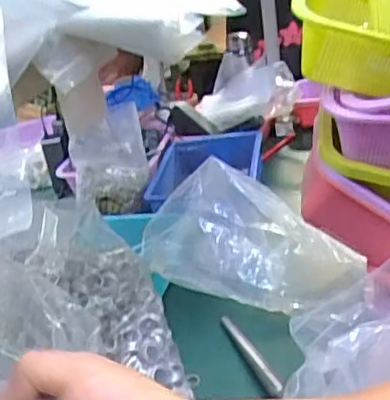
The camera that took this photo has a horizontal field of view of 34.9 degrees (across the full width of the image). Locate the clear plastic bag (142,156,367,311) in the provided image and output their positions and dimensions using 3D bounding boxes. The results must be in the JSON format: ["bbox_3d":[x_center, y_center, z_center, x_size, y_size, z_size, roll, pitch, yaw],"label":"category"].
[{"bbox_3d":[0.065,0.053,0.854,0.297,0.154,0.138,1,26,24],"label":"clear plastic bag"}]

